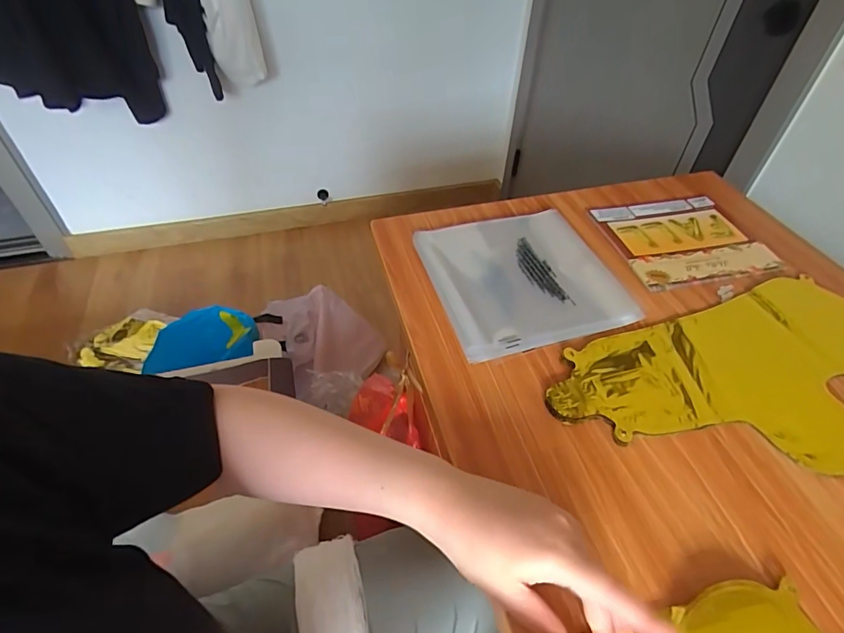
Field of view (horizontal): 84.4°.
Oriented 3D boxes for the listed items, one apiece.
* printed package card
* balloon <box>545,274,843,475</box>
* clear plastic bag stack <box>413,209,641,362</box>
[{"bbox_3d":[0.341,-0.103,0.614,0.184,0.005,0.165,-8,48,-8],"label":"printed package card"},{"bbox_3d":[0.333,0.063,0.455,0.407,0.010,0.196,-16,49,-15],"label":"balloon"},{"bbox_3d":[0.116,-0.050,0.555,0.202,0.010,0.213,-12,48,-12],"label":"clear plastic bag stack"}]

